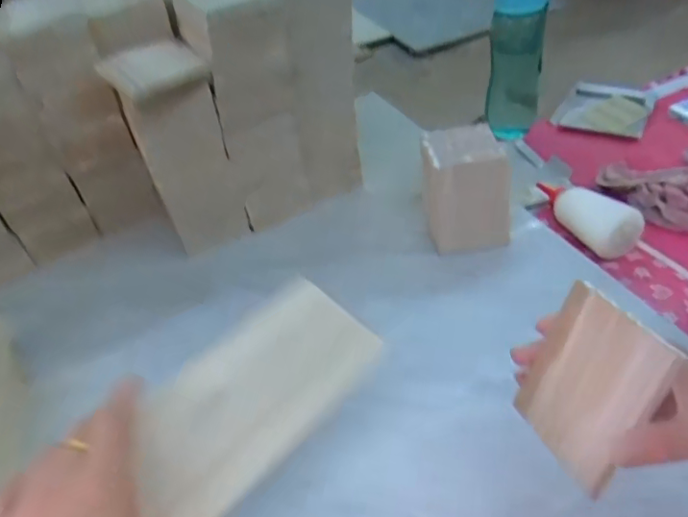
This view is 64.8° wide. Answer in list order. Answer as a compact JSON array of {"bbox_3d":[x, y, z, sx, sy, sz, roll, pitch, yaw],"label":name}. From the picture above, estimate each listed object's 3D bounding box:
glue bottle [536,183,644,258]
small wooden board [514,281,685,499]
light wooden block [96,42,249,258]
[{"bbox_3d":[0.291,-0.062,0.669,0.052,0.049,0.150,-30,48,-23],"label":"glue bottle"},{"bbox_3d":[0.156,0.080,0.350,0.009,0.106,0.082,9,23,-29],"label":"small wooden board"},{"bbox_3d":[-0.186,-0.120,0.640,0.098,0.233,0.095,-29,47,-22],"label":"light wooden block"}]

